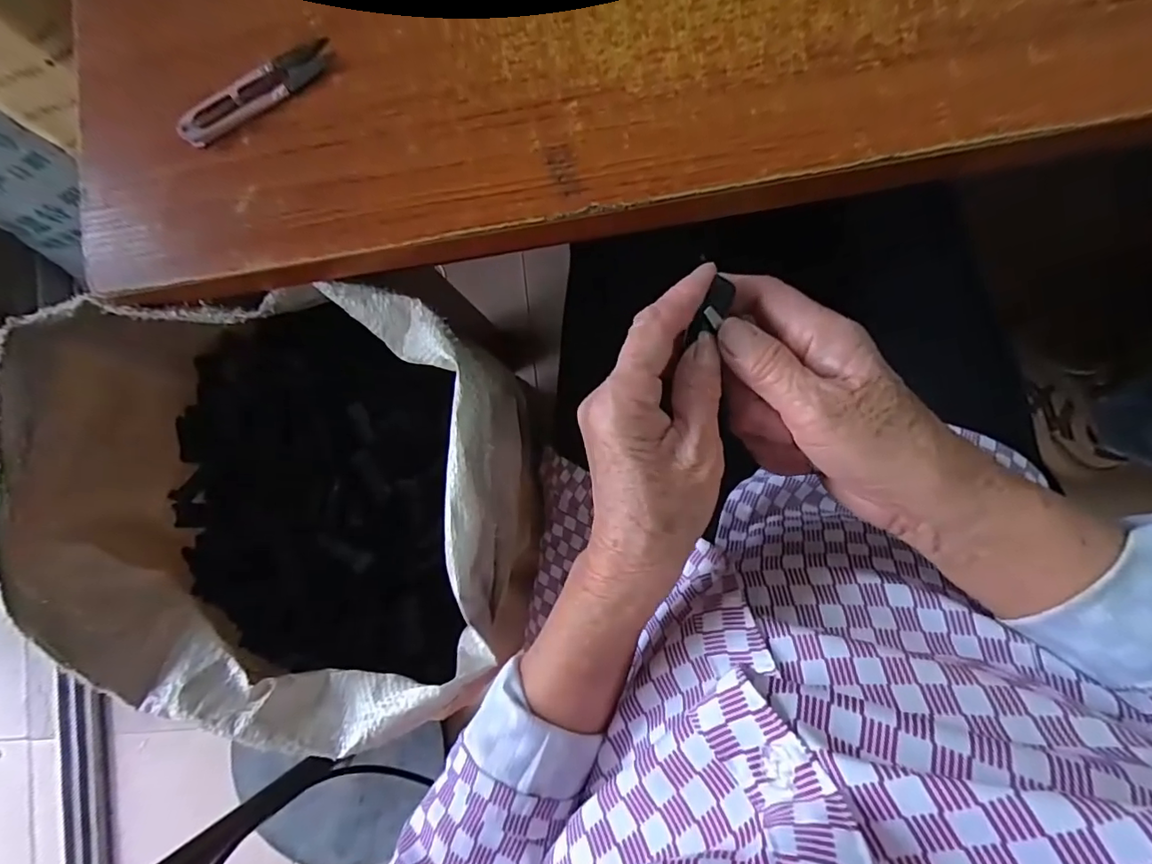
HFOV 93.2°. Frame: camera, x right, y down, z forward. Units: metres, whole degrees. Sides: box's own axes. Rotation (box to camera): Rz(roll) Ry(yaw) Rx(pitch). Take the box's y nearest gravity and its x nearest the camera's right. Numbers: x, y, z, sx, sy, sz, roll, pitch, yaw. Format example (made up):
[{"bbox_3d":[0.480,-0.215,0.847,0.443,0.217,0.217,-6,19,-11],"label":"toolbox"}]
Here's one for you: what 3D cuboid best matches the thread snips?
[{"bbox_3d":[-0.195,-0.209,0.332,0.102,0.016,0.026,-32,84,4],"label":"thread snips"}]

